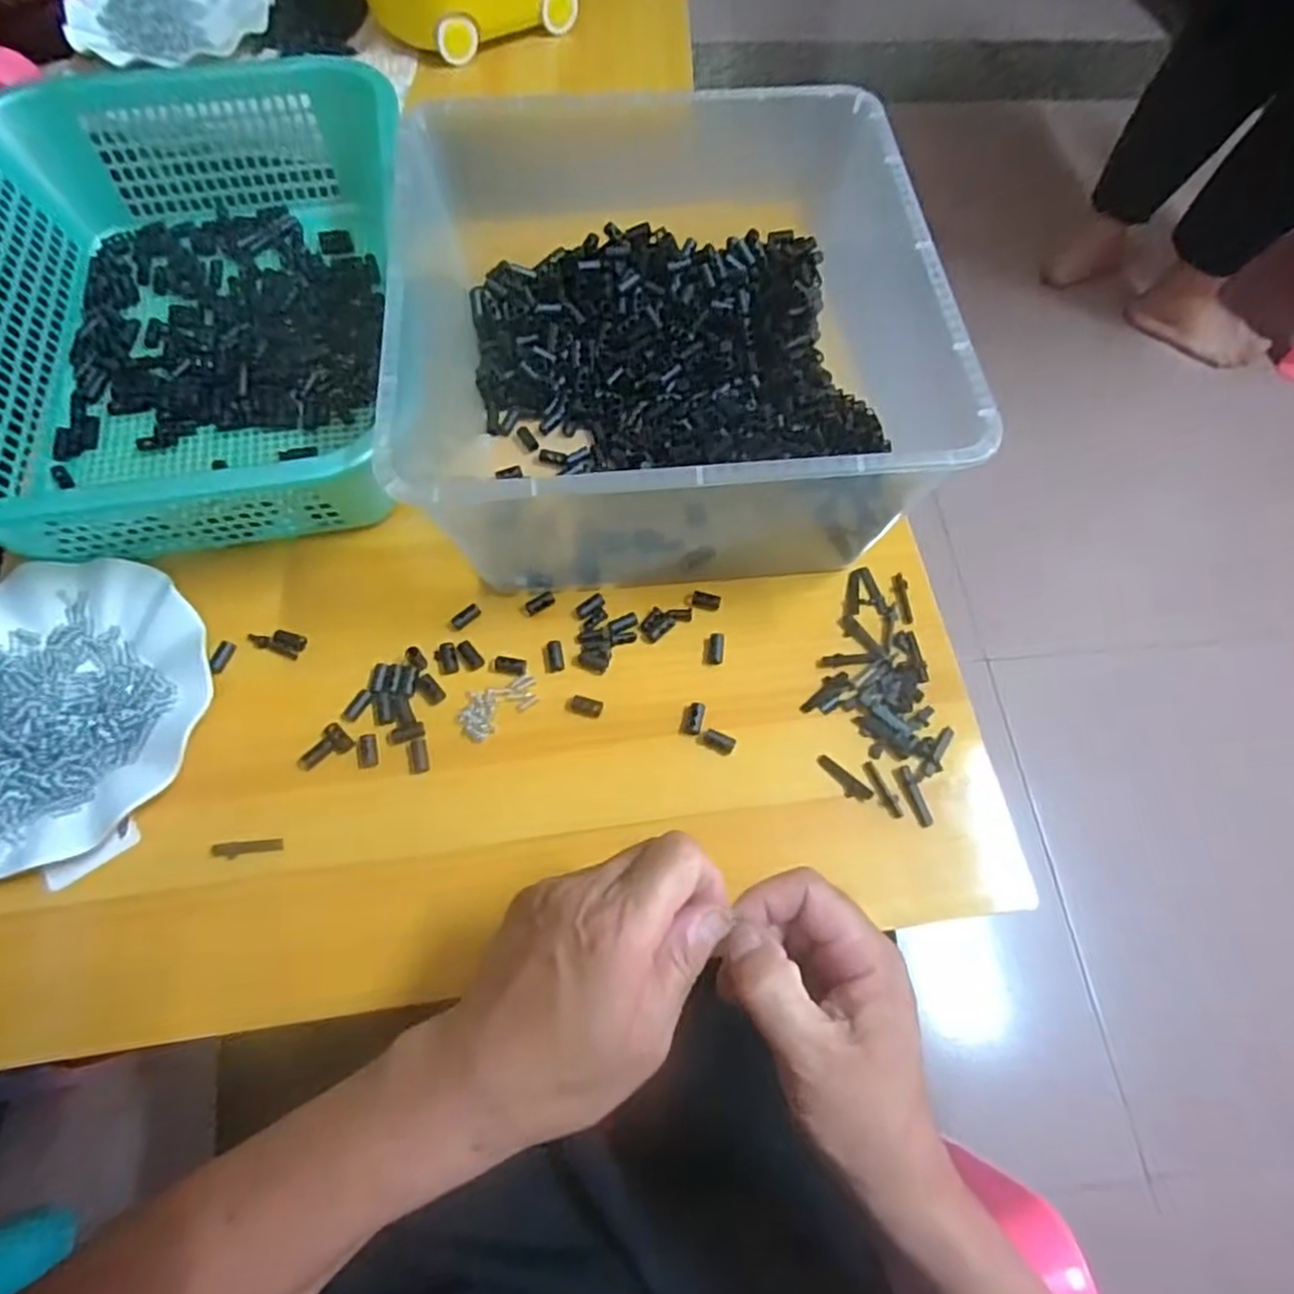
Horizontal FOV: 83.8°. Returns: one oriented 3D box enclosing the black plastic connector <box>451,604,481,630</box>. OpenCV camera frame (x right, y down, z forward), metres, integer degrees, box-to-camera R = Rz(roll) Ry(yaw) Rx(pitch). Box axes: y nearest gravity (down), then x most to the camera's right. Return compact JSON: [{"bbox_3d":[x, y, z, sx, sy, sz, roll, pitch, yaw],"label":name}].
[{"bbox_3d":[-0.114,-0.019,0.453,0.019,0.005,0.008,-37,72,-17],"label":"black plastic connector"}]

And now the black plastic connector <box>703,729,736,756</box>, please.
[{"bbox_3d":[0.042,0.056,0.424,0.018,0.008,0.010,27,68,10],"label":"black plastic connector"}]

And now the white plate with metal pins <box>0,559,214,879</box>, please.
[{"bbox_3d":[-0.345,0.034,0.411,0.175,0.018,0.177,1,65,-1],"label":"white plate with metal pins"}]

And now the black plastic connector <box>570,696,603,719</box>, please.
[{"bbox_3d":[-0.036,0.036,0.433,0.019,0.004,0.011,14,66,4],"label":"black plastic connector"}]

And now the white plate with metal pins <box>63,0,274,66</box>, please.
[{"bbox_3d":[-0.463,-0.623,0.704,0.181,0.021,0.161,-21,68,-11],"label":"white plate with metal pins"}]

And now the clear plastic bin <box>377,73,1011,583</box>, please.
[{"bbox_3d":[0.009,-0.182,0.456,0.290,0.141,0.285,-5,66,-4],"label":"clear plastic bin"}]

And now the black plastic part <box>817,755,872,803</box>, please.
[{"bbox_3d":[0.114,0.077,0.419,0.036,0.004,0.010,41,71,16],"label":"black plastic part"}]

